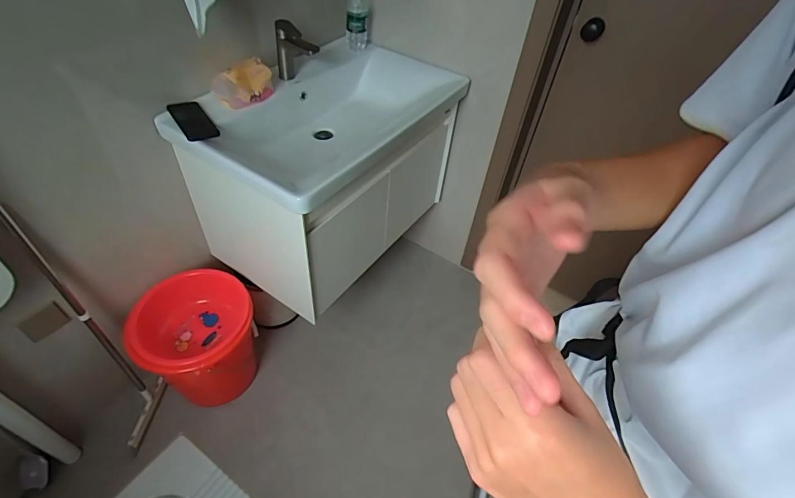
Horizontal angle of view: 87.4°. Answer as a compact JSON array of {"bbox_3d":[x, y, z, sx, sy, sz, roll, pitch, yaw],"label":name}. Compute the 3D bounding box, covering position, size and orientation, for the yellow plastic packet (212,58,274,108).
[{"bbox_3d":[-0.389,-0.426,1.067,0.157,0.087,0.064,-26,54,-26],"label":"yellow plastic packet"}]

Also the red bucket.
[{"bbox_3d":[-0.581,0.307,1.285,0.292,0.387,0.300,3,47,-3],"label":"red bucket"}]

